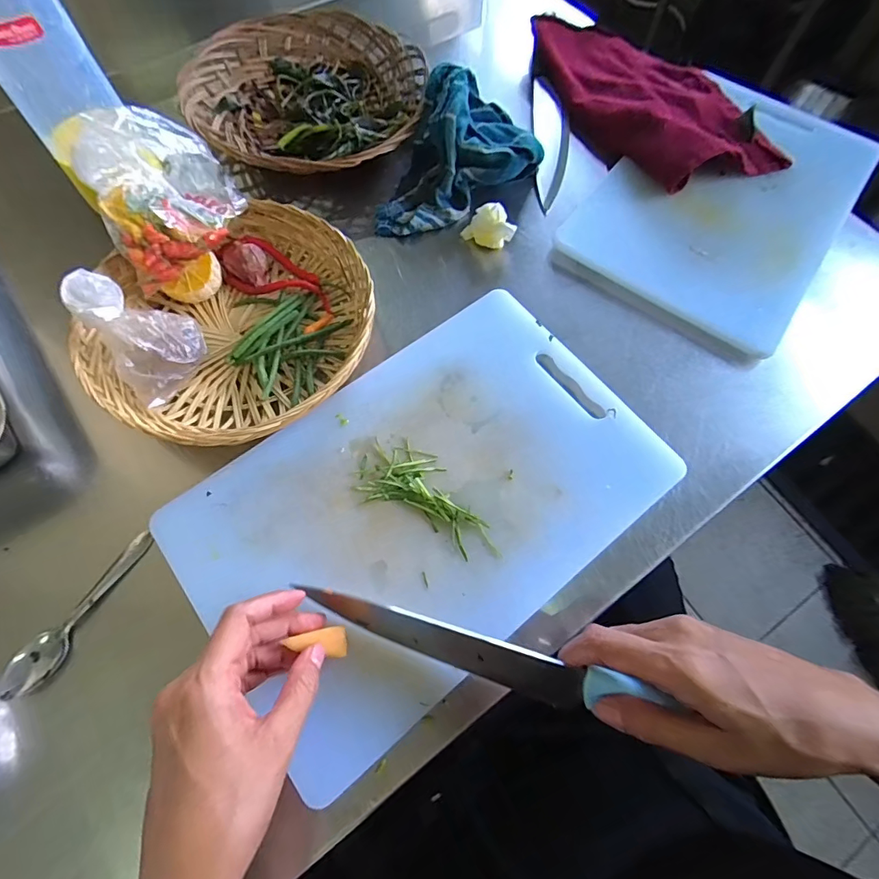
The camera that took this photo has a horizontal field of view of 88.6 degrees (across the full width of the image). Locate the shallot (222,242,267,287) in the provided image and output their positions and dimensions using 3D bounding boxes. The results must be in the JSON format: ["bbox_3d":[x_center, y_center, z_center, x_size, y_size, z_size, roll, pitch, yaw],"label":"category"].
[{"bbox_3d":[-0.172,-0.157,0.402,0.034,0.027,0.041,-29,74,-11],"label":"shallot"}]

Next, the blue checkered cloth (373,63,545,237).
[{"bbox_3d":[0.025,-0.272,0.437,0.125,0.067,0.170,23,71,6],"label":"blue checkered cloth"}]

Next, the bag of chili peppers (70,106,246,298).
[{"bbox_3d":[-0.224,-0.200,0.366,0.102,0.073,0.104,-30,74,-12],"label":"bag of chili peppers"}]

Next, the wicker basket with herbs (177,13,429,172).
[{"bbox_3d":[-0.139,-0.363,0.476,0.248,0.044,0.226,1,70,-2],"label":"wicker basket with herbs"}]

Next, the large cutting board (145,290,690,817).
[{"bbox_3d":[-0.007,0.043,0.348,0.342,0.019,0.224,-36,76,-13],"label":"large cutting board"}]

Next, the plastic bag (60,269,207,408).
[{"bbox_3d":[-0.220,-0.076,0.343,0.059,0.080,0.078,-28,74,-11],"label":"plastic bag"}]

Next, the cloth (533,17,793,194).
[{"bbox_3d":[0.229,-0.380,0.488,0.157,0.047,0.274,-23,73,-10],"label":"cloth"}]

